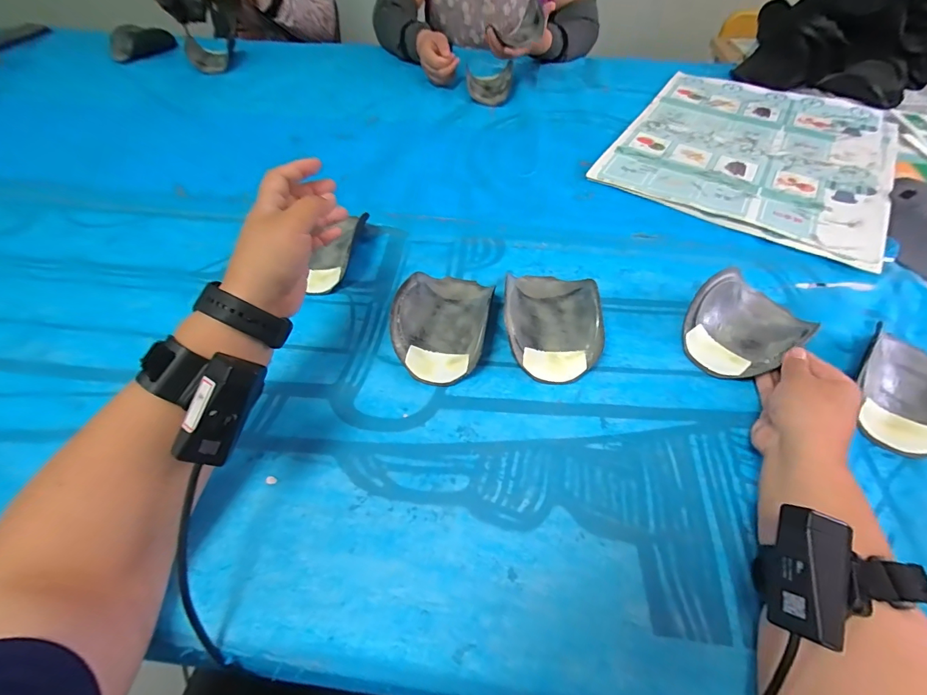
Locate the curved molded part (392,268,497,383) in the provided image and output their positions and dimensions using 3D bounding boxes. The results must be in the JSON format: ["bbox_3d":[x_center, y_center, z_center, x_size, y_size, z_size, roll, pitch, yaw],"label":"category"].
[{"bbox_3d":[-0.019,-0.037,0.437,0.097,0.045,0.158,8,54,5],"label":"curved molded part"}]

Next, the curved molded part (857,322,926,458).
[{"bbox_3d":[0.432,0.033,0.379,0.151,0.045,0.097,-36,62,-24],"label":"curved molded part"}]

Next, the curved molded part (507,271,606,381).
[{"bbox_3d":[0.093,-0.038,0.435,0.100,0.045,0.152,1,53,0],"label":"curved molded part"}]

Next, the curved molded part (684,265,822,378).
[{"bbox_3d":[0.304,-0.030,0.432,0.143,0.042,0.102,-29,58,-22],"label":"curved molded part"}]

